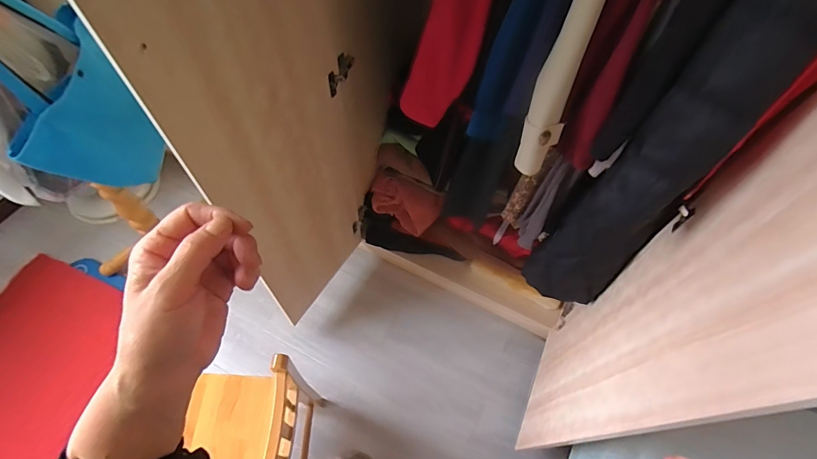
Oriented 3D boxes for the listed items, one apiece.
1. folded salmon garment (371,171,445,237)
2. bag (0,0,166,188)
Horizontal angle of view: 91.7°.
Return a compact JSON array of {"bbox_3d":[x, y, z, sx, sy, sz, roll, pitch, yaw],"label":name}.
[{"bbox_3d":[-0.002,-0.089,1.359,0.225,0.157,0.103,19,17,6],"label":"folded salmon garment"},{"bbox_3d":[-0.687,-0.258,0.778,0.140,0.421,0.251,33,63,16],"label":"bag"}]

